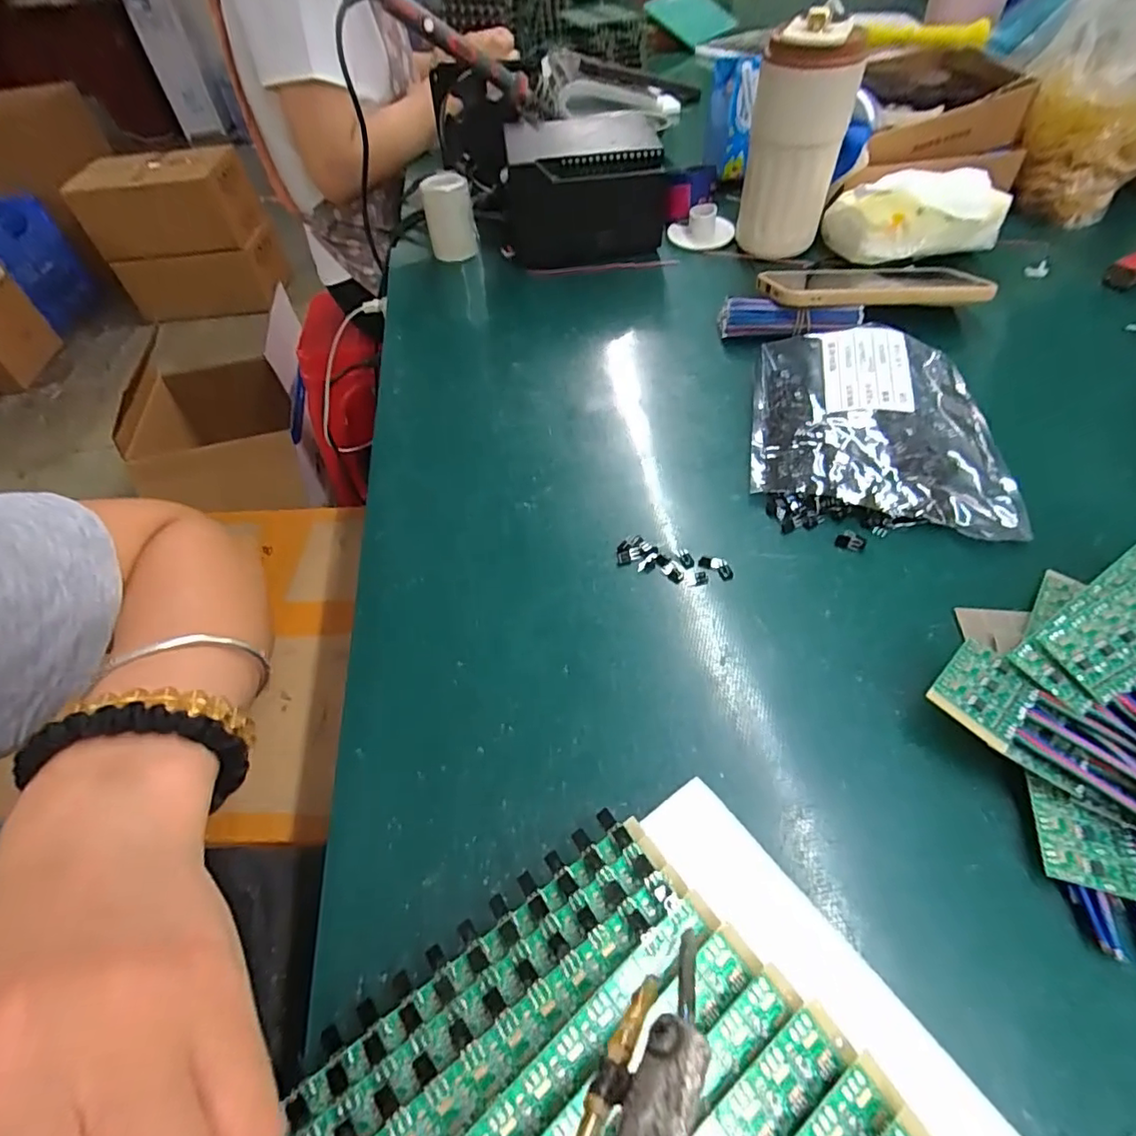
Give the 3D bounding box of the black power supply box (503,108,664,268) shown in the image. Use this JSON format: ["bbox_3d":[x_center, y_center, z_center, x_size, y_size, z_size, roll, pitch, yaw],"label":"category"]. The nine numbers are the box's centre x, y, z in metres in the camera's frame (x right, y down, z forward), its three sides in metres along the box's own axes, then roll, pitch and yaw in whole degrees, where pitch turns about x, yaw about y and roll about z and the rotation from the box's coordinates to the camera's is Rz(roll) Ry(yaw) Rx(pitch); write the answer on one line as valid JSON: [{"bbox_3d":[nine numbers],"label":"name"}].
[{"bbox_3d":[0.011,-0.373,0.562,0.152,0.100,0.125,-9,50,-1],"label":"black power supply box"}]

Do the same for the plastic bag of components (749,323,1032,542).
[{"bbox_3d":[0.196,-0.094,0.357,0.147,0.043,0.144,7,52,11],"label":"plastic bag of components"}]

